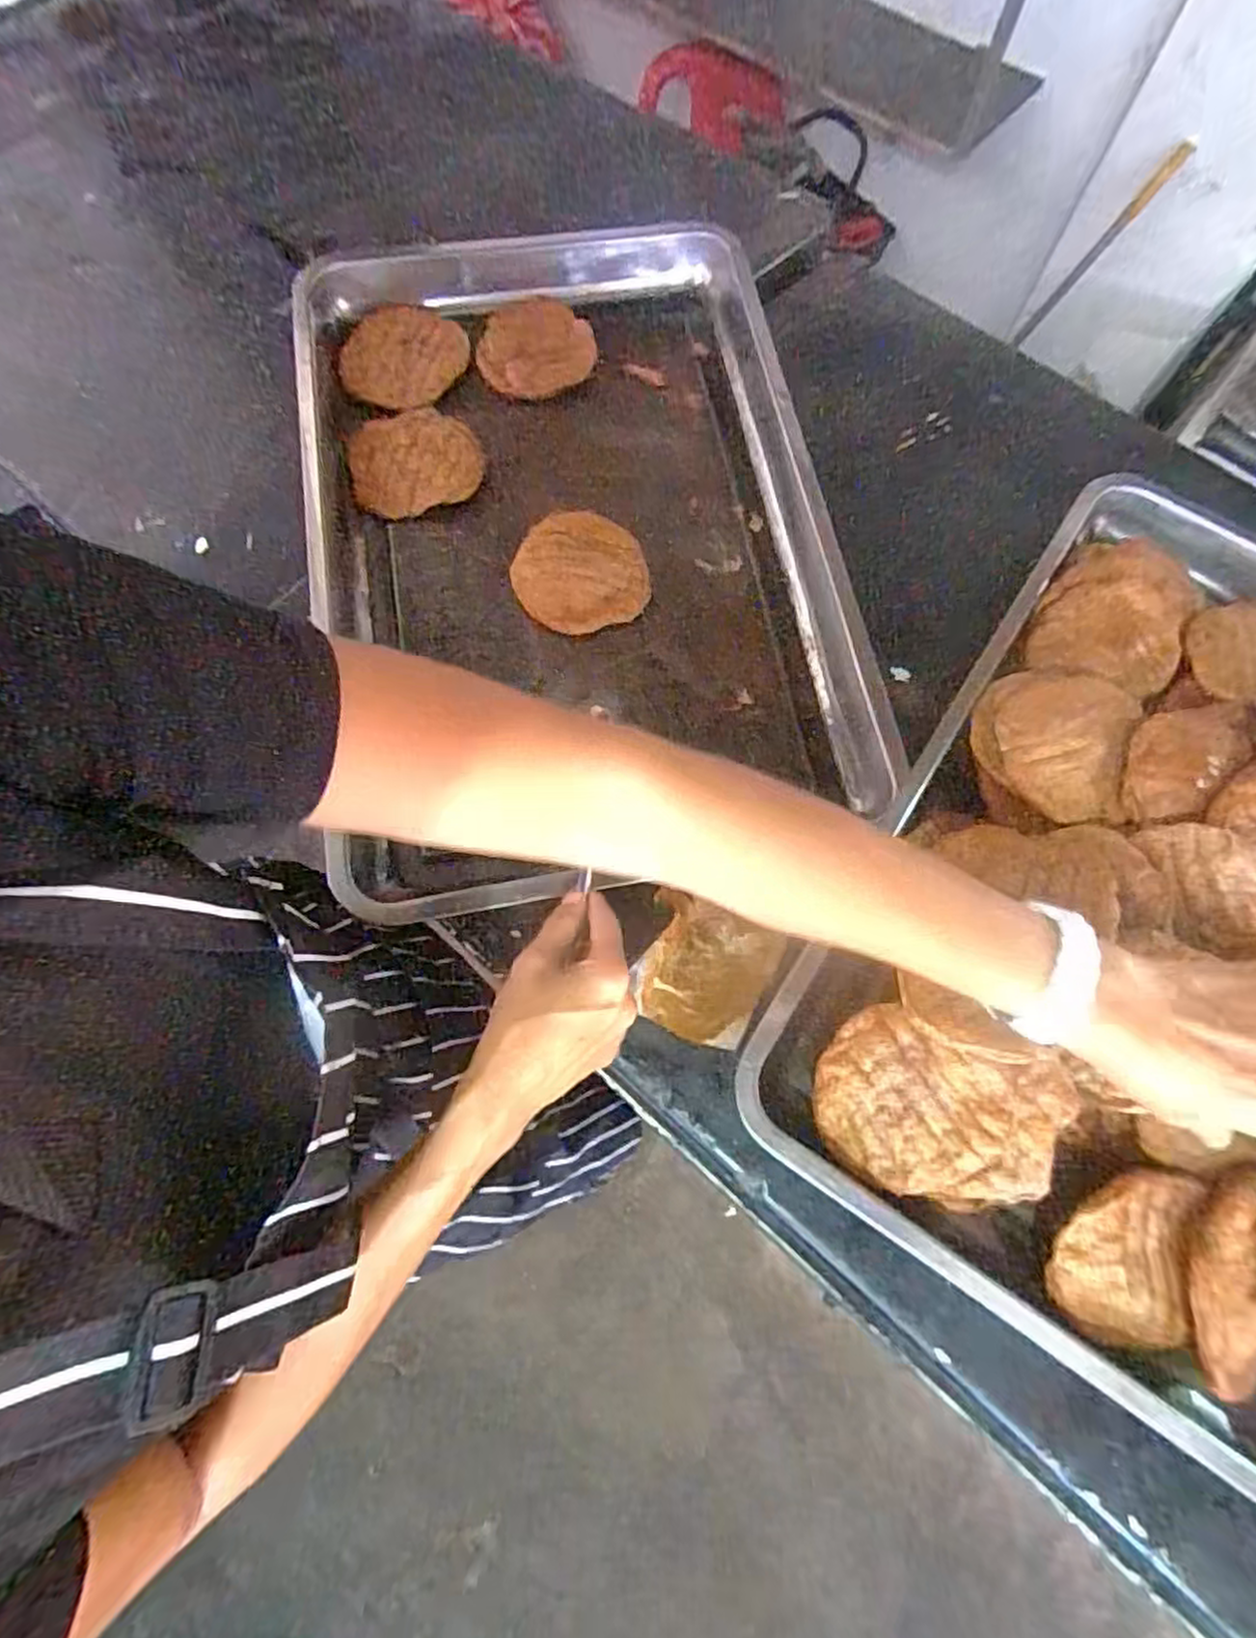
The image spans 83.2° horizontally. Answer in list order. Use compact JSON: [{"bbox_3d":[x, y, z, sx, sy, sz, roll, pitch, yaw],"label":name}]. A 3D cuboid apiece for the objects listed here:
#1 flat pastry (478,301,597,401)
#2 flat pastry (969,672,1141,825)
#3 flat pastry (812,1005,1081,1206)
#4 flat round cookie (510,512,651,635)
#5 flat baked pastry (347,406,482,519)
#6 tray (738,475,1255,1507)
[{"bbox_3d":[-0.082,-0.411,0.617,0.100,0.012,0.080,-23,96,-6],"label":"flat pastry"},{"bbox_3d":[0.292,-0.056,0.486,0.101,0.023,0.107,18,70,5],"label":"flat pastry"},{"bbox_3d":[0.178,0.169,0.406,0.131,0.022,0.097,13,88,14],"label":"flat pastry"},{"bbox_3d":[-0.036,-0.193,0.550,0.101,0.018,0.094,1,82,-10],"label":"flat round cookie"},{"bbox_3d":[-0.173,-0.293,0.578,0.104,0.012,0.086,-15,87,0],"label":"flat baked pastry"},{"bbox_3d":[0.383,0.050,0.466,0.402,0.090,0.594,34,72,10],"label":"tray"}]

